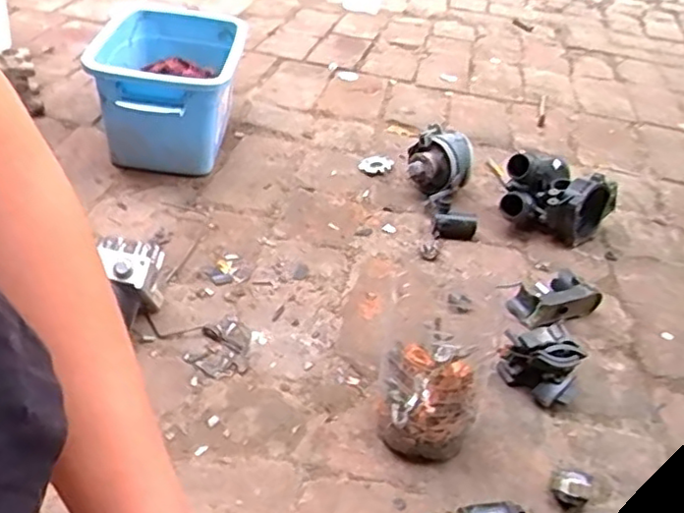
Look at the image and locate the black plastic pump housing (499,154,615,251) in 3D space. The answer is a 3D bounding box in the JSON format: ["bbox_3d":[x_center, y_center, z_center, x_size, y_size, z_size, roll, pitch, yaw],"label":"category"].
[{"bbox_3d":[0.289,-0.076,0.876,0.146,0.092,0.087,20,38,15],"label":"black plastic pump housing"}]

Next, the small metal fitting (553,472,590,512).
[{"bbox_3d":[0.197,0.203,0.562,0.025,0.026,0.027,17,37,11],"label":"small metal fitting"}]

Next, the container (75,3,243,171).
[{"bbox_3d":[-0.264,-0.249,1.001,0.197,0.165,0.284,3,36,-7],"label":"container"}]

